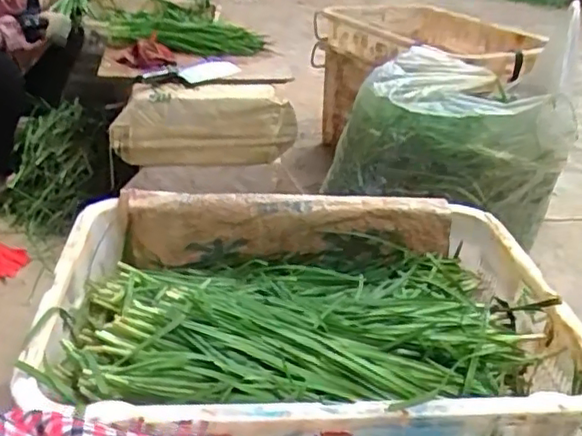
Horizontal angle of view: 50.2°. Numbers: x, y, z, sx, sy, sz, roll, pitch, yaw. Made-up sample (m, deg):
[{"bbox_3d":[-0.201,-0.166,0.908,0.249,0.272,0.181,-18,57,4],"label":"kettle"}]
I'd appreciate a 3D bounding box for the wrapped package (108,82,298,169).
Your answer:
[{"bbox_3d":[-0.217,-0.232,1.574,0.437,0.176,0.138,-1,31,4],"label":"wrapped package"}]

